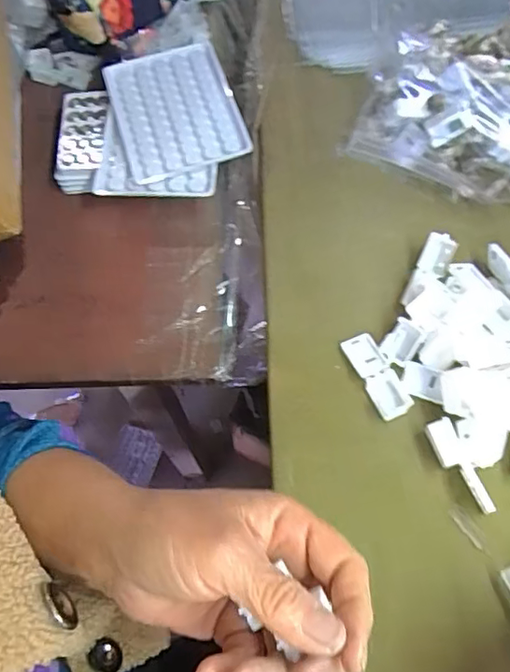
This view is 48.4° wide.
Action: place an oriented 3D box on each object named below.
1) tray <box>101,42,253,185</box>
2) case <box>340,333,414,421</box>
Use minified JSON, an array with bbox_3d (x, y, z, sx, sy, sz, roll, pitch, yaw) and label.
[{"bbox_3d":[-0.065,-0.186,0.462,0.097,0.006,0.125,-18,66,-5],"label":"tray"},{"bbox_3d":[0.074,0.023,0.346,0.021,0.009,0.056,-25,67,-8],"label":"case"}]

